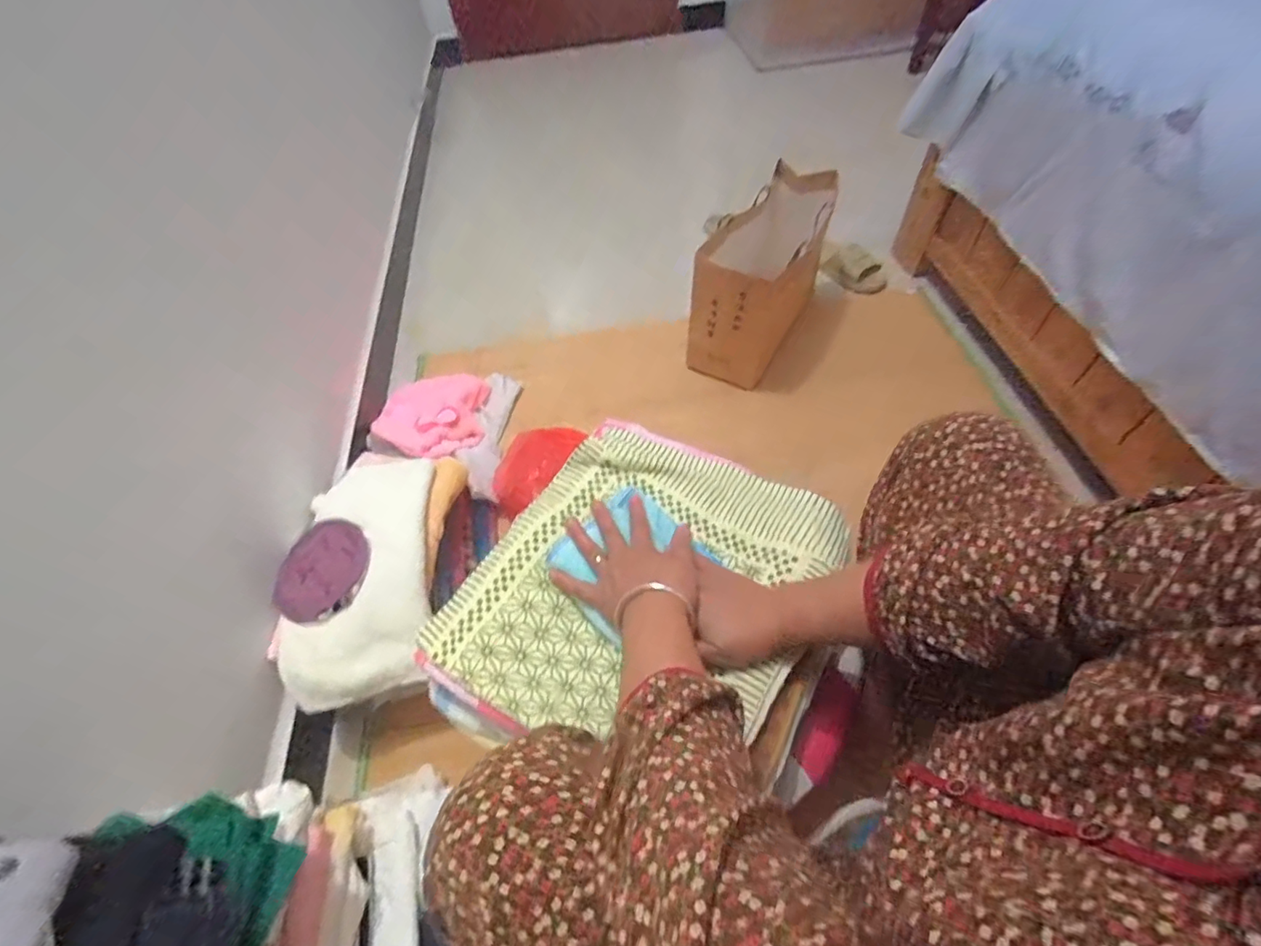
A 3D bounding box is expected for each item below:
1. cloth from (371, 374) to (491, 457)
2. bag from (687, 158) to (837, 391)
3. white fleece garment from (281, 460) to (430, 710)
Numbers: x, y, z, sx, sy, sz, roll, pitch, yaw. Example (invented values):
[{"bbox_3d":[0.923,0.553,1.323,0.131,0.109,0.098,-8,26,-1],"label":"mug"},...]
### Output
[{"bbox_3d":[-0.375,-0.119,1.064,0.187,0.057,0.228,23,60,18],"label":"cloth"},{"bbox_3d":[0.265,-0.387,1.111,0.189,0.292,0.342,17,58,15],"label":"bag"},{"bbox_3d":[-0.373,0.127,0.753,0.190,0.068,0.346,-11,56,-4],"label":"white fleece garment"}]

